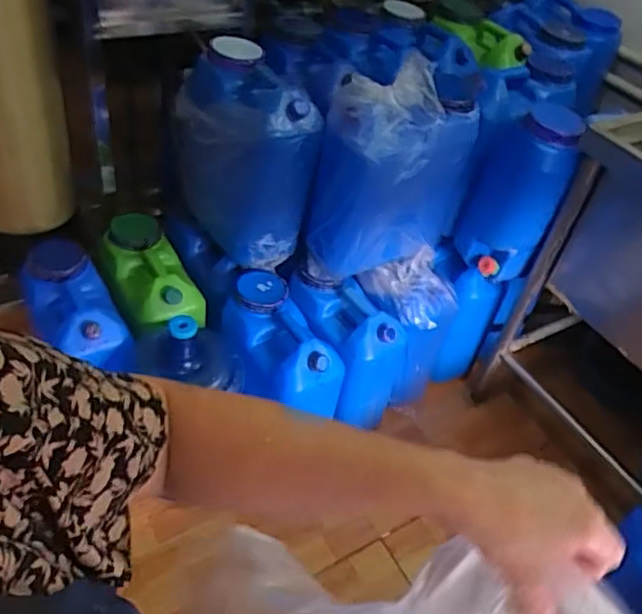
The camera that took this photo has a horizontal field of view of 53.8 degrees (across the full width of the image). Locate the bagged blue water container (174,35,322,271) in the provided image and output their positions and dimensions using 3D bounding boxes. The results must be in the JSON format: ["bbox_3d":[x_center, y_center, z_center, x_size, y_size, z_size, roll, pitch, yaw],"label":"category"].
[{"bbox_3d":[-0.186,-0.342,1.446,0.240,0.367,0.351,-23,54,-19],"label":"bagged blue water container"}]

